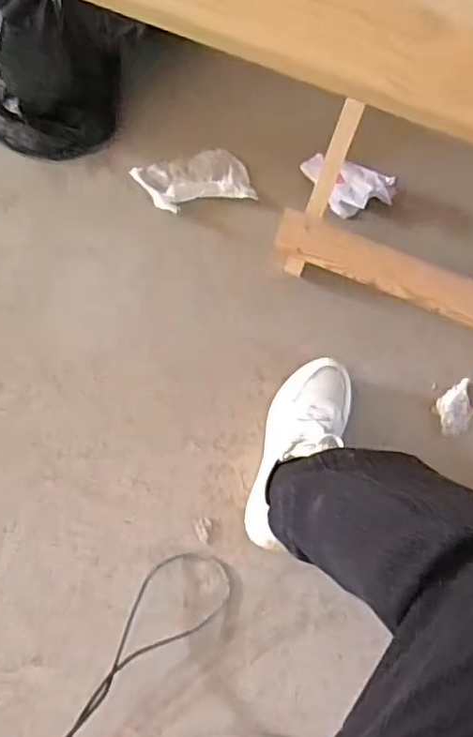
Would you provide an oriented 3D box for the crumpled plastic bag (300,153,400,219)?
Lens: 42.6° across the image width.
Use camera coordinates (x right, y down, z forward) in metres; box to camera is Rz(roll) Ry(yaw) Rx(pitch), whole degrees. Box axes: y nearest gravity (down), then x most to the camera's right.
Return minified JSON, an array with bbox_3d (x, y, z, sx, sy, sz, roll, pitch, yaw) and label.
[{"bbox_3d":[0.164,-0.268,0.900,0.140,0.041,0.070,17,75,2],"label":"crumpled plastic bag"}]

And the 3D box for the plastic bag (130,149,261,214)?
[{"bbox_3d":[-0.065,-0.281,0.910,0.164,0.018,0.093,-14,76,-6],"label":"plastic bag"}]

